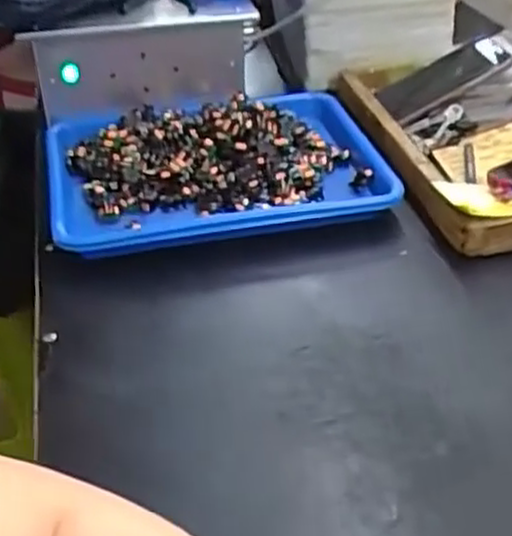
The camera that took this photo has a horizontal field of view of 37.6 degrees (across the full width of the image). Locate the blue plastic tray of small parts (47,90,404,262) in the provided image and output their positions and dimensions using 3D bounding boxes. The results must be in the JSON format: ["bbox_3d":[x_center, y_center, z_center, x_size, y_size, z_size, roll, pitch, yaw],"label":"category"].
[{"bbox_3d":[-0.042,-0.111,0.777,0.335,0.056,0.237,-10,38,-11],"label":"blue plastic tray of small parts"}]

